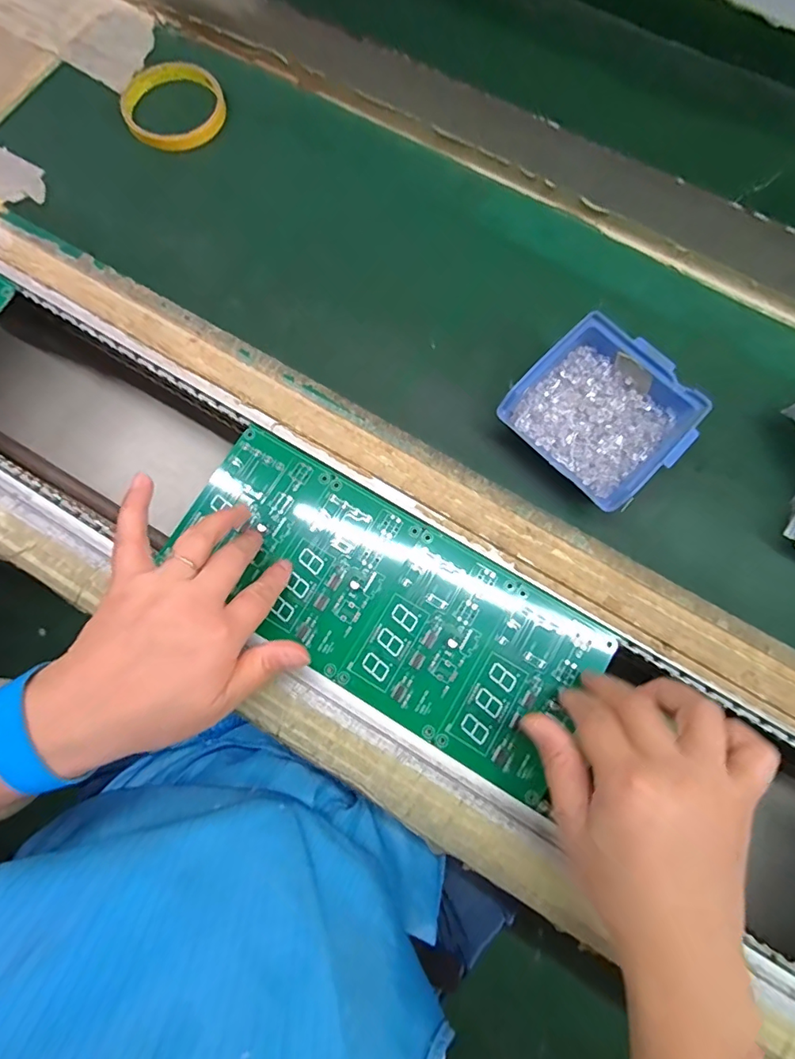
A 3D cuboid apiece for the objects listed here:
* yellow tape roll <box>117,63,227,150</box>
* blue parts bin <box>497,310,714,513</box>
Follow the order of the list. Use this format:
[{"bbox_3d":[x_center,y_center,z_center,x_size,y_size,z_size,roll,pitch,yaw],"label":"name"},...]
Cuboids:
[{"bbox_3d":[-0.189,-0.355,0.420,0.087,0.013,0.082,0,77,1],"label":"yellow tape roll"},{"bbox_3d":[0.136,-0.075,0.337,0.099,0.046,0.103,-44,81,-8],"label":"blue parts bin"}]

